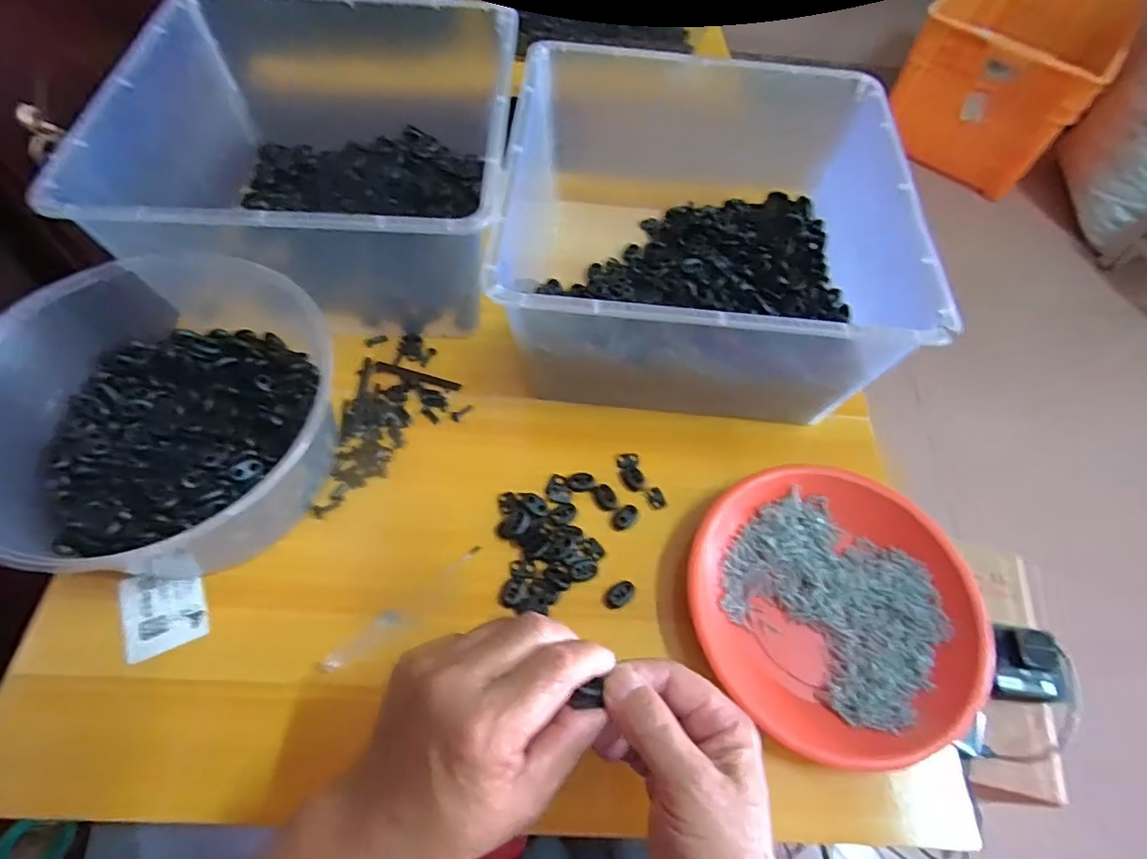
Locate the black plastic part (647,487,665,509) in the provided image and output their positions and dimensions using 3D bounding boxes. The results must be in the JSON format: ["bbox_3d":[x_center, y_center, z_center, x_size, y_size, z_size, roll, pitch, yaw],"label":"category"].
[{"bbox_3d":[0.063,0.052,0.444,0.011,0.004,0.017,-20,63,-12],"label":"black plastic part"}]

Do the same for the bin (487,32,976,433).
[{"bbox_3d":[0.102,-0.183,0.504,0.295,0.139,0.363,6,59,1],"label":"bin"}]

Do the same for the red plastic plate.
[{"bbox_3d":[0.172,0.118,0.396,0.174,0.026,0.192,-36,67,-19],"label":"red plastic plate"}]

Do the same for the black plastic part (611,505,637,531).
[{"bbox_3d":[0.037,0.065,0.432,0.014,0.004,0.022,31,64,15],"label":"black plastic part"}]

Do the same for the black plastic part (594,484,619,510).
[{"bbox_3d":[0.024,0.051,0.441,0.015,0.004,0.022,-32,66,-18],"label":"black plastic part"}]

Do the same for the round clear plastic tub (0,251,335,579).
[{"bbox_3d":[-0.282,-0.006,0.398,0.199,0.107,0.206,2,60,-4],"label":"round clear plastic tub"}]

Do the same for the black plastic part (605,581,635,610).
[{"bbox_3d":[0.032,0.114,0.405,0.023,0.004,0.014,-40,69,-21],"label":"black plastic part"}]

